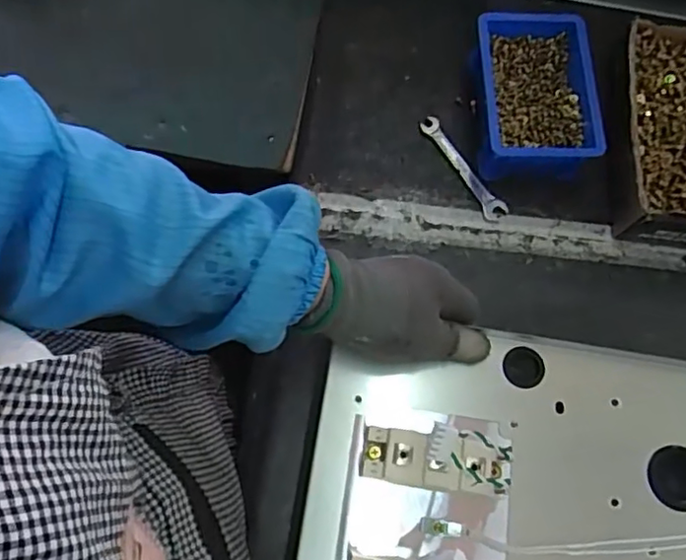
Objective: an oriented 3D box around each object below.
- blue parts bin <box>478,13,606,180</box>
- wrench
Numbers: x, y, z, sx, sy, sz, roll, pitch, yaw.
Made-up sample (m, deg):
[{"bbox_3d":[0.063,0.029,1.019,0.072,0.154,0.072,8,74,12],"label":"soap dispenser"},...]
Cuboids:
[{"bbox_3d":[0.176,-0.170,0.567,0.107,0.052,0.153,-1,71,-3],"label":"blue parts bin"},{"bbox_3d":[0.112,-0.104,0.568,0.022,0.007,0.115,-29,73,-11],"label":"wrench"}]

